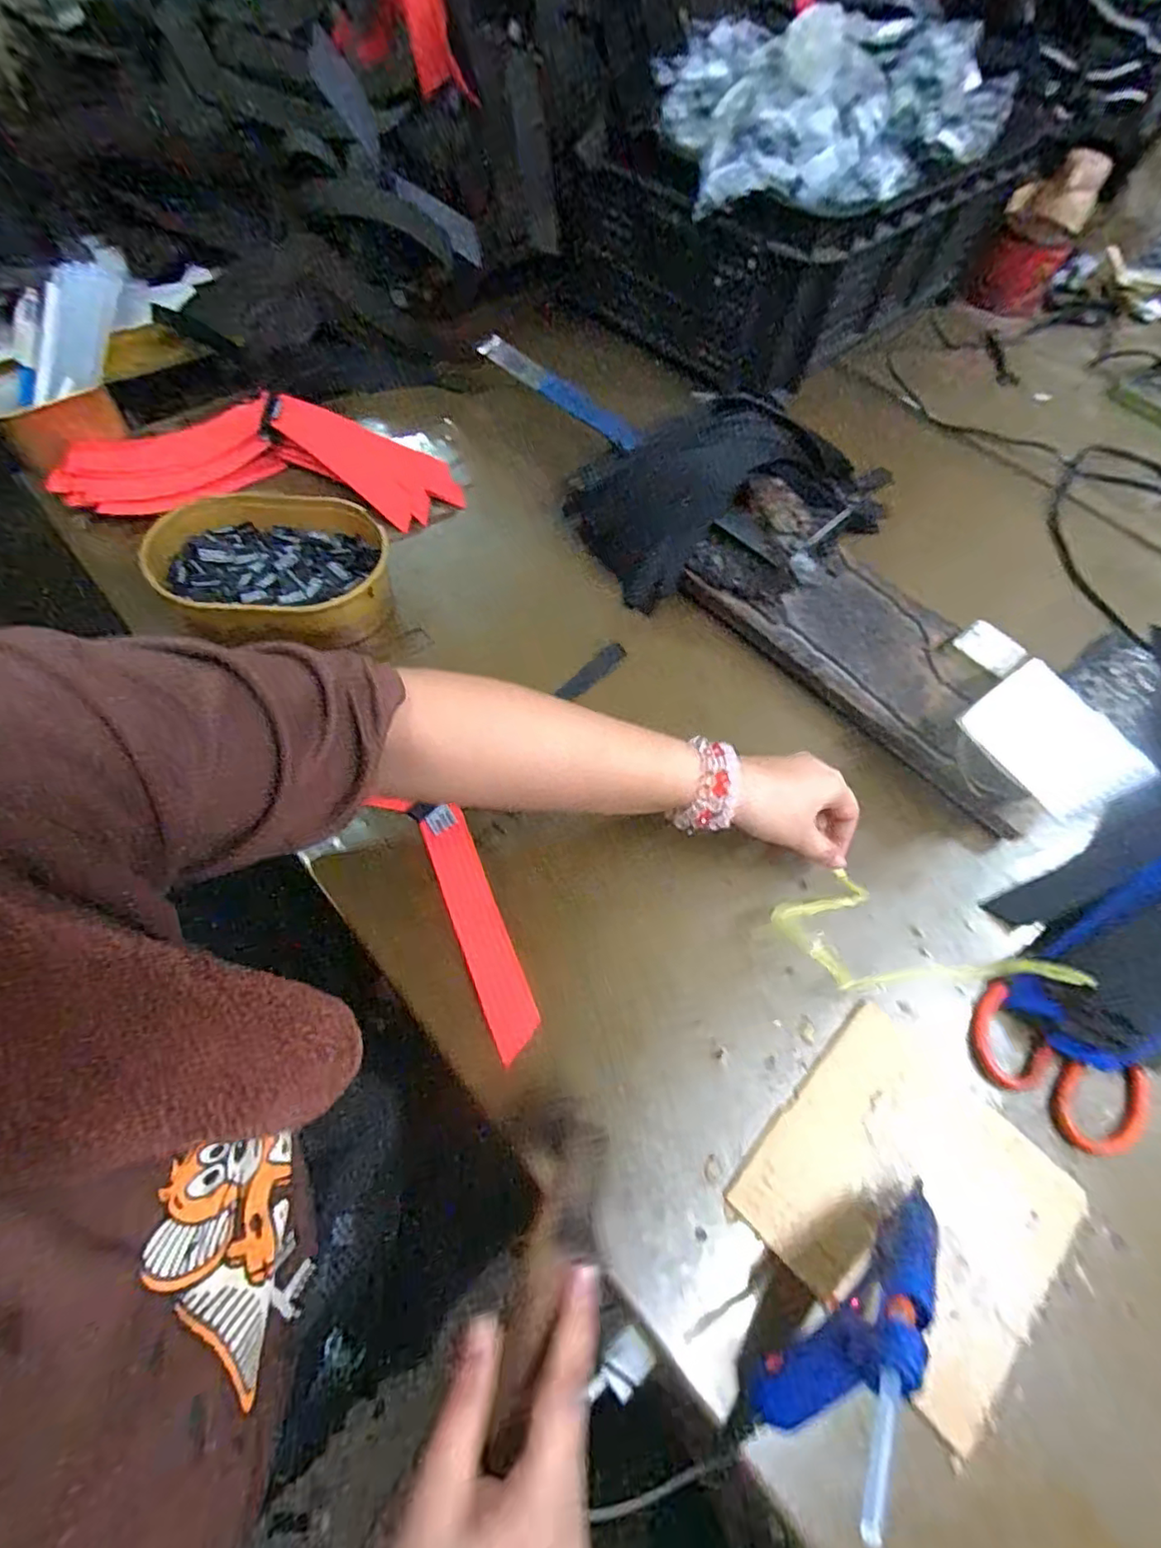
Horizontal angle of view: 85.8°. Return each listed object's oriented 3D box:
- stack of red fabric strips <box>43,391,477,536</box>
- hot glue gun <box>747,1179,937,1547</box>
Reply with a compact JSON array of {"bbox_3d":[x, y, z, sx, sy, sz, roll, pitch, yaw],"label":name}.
[{"bbox_3d":[-0.317,-0.305,0.623,0.370,0.064,0.128,-8,62,-10],"label":"stack of red fabric strips"},{"bbox_3d":[0.142,0.261,0.297,0.134,0.118,0.024,-38,71,-23],"label":"hot glue gun"}]

